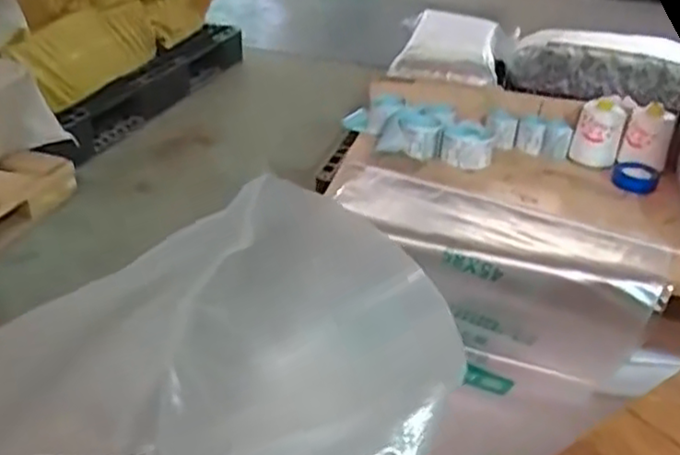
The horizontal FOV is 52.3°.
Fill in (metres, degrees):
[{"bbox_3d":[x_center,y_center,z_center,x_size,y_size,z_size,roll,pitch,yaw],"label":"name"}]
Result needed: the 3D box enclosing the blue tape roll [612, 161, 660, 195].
[{"bbox_3d":[0.485,-0.084,1.137,0.070,0.032,0.062,16,32,21],"label":"blue tape roll"}]

